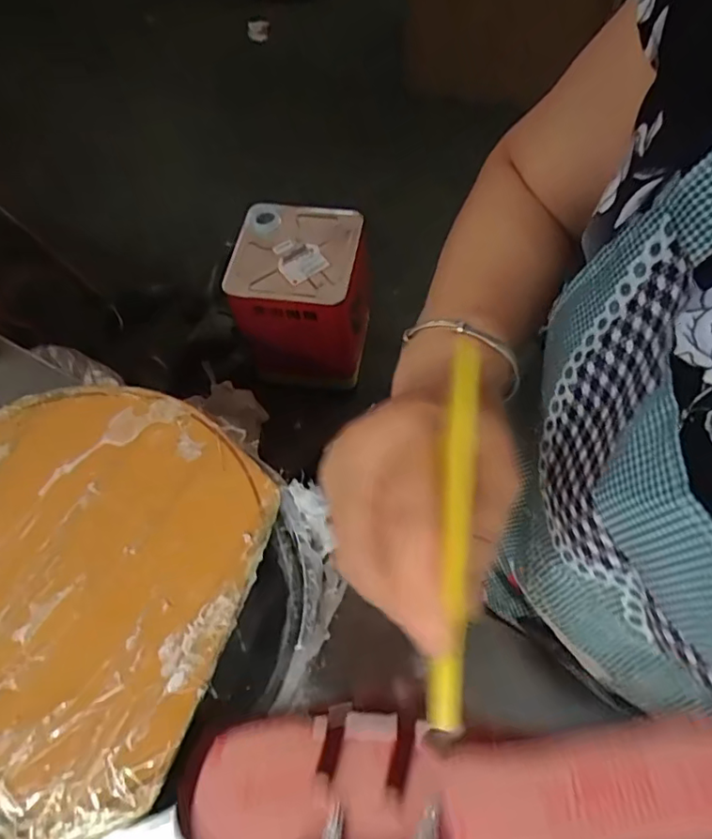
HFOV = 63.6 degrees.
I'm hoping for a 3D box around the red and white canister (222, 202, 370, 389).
[{"bbox_3d":[-0.105,-0.242,1.217,0.232,0.324,0.231,5,62,10],"label":"red and white canister"}]

